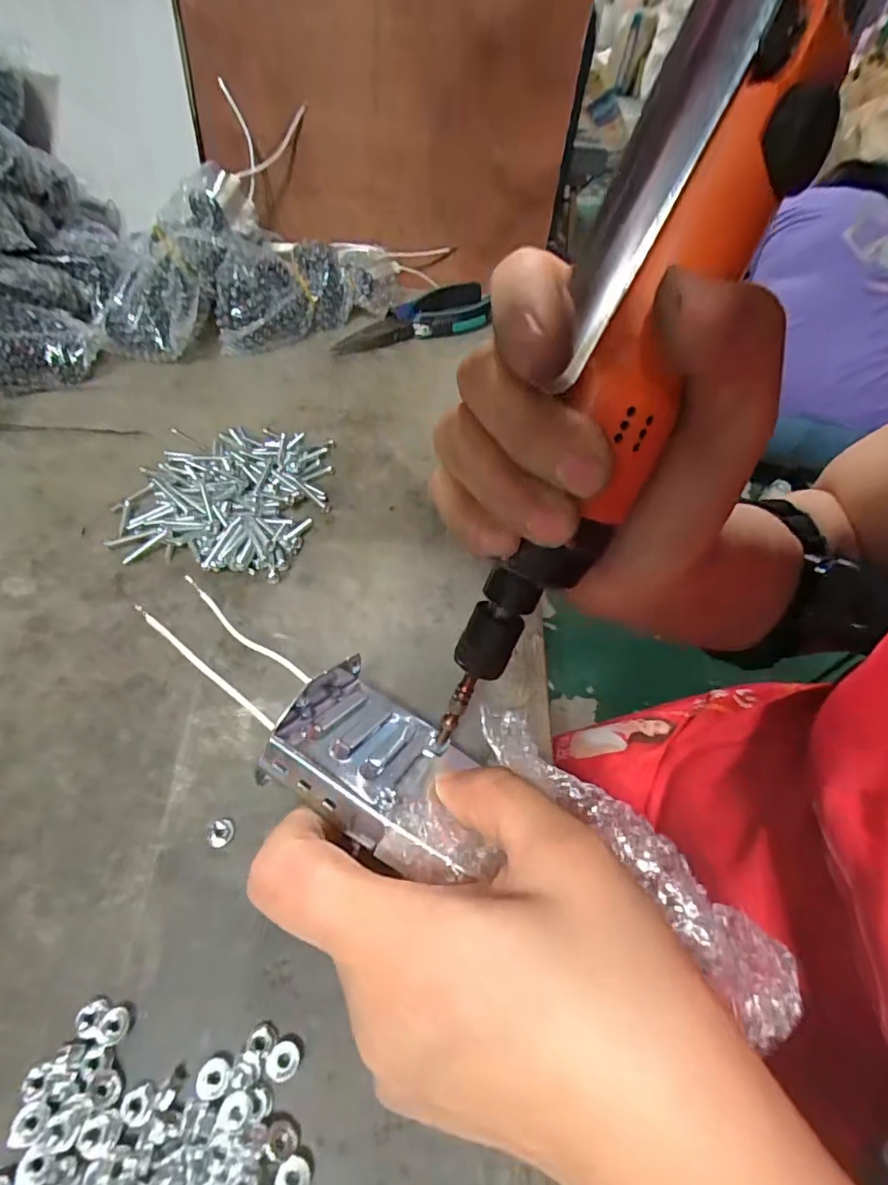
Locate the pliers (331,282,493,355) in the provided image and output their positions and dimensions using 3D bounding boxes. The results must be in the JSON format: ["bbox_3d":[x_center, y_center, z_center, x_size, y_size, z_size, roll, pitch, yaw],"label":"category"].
[{"bbox_3d":[-0.026,-0.229,0.452,0.147,0.020,0.059,-19,56,-20],"label":"pliers"}]

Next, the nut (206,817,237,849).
[{"bbox_3d":[-0.081,0.087,0.199,0.010,0.004,0.010,3,51,-4],"label":"nut"}]

